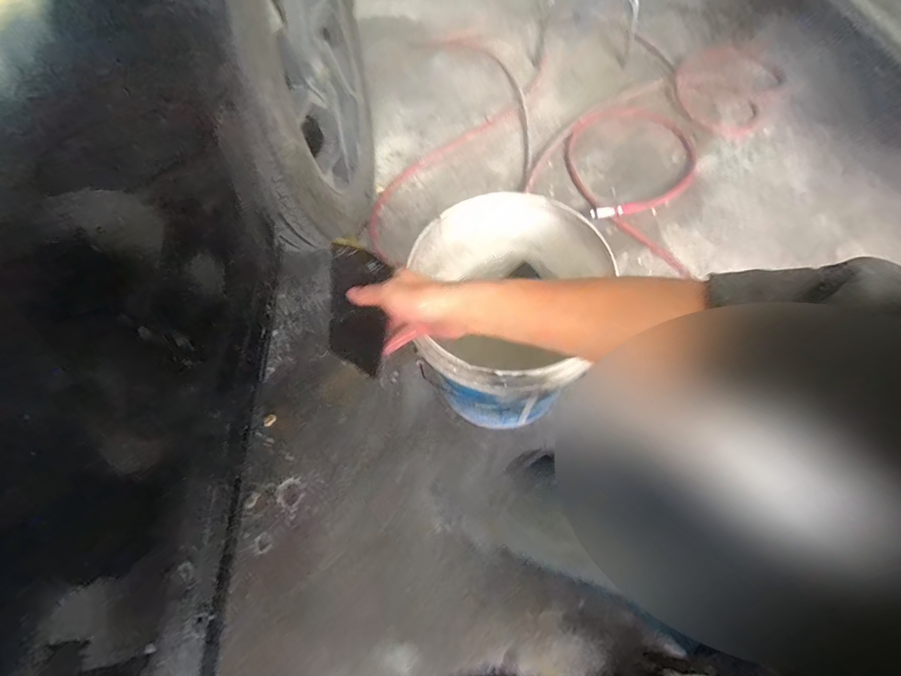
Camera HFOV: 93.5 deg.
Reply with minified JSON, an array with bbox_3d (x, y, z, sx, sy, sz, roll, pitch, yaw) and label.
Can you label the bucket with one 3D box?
[{"bbox_3d":[0.105,-0.015,0.737,0.285,0.309,0.282,-1,64,2],"label":"bucket"}]

